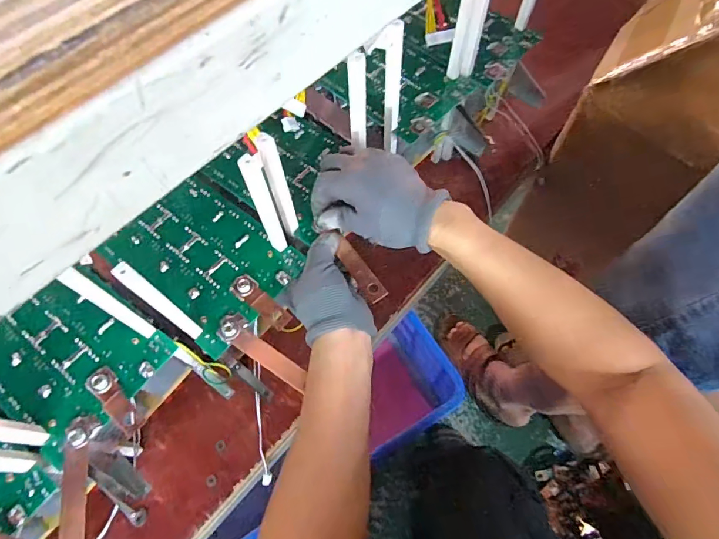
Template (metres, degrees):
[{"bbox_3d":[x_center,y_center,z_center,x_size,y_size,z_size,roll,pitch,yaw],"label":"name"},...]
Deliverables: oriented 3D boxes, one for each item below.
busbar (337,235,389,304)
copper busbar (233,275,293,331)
[{"bbox_3d":[-0.001,-0.001,0.416,0.019,0.007,0.075,-34,69,-11],"label":"busbar"},{"bbox_3d":[-0.093,0.030,0.398,0.067,0.008,0.021,41,72,19],"label":"copper busbar"}]

